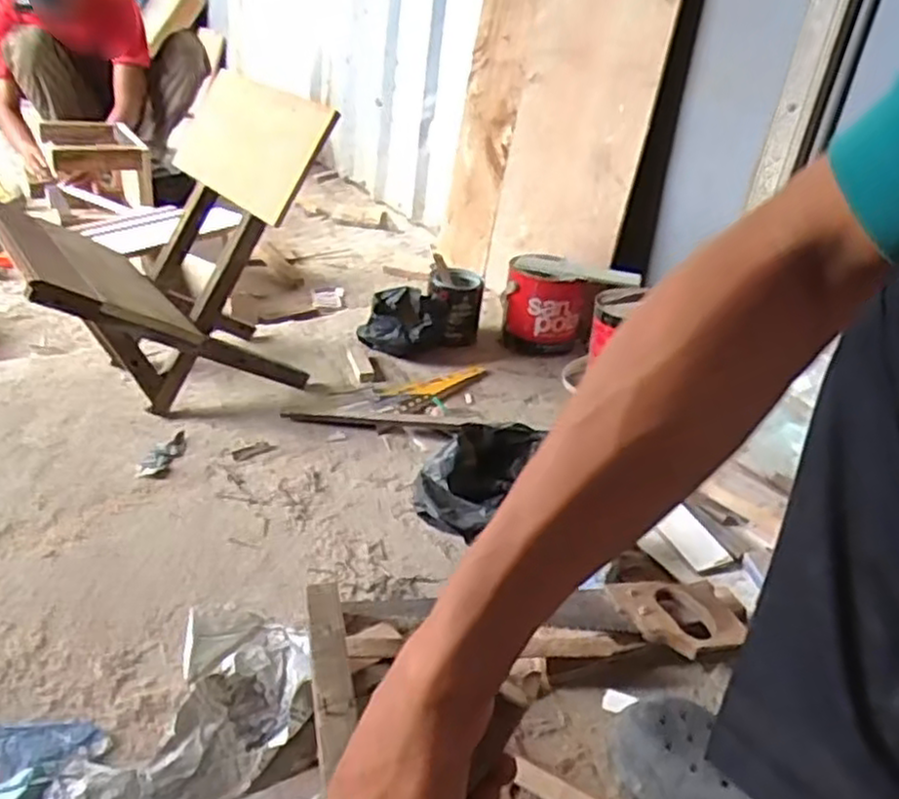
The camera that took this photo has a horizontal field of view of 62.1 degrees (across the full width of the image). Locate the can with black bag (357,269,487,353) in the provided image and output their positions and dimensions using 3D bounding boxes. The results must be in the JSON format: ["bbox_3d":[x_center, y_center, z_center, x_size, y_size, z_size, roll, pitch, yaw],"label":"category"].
[{"bbox_3d":[-0.037,-0.160,1.413,0.255,0.136,0.107,-20,38,-39],"label":"can with black bag"}]

